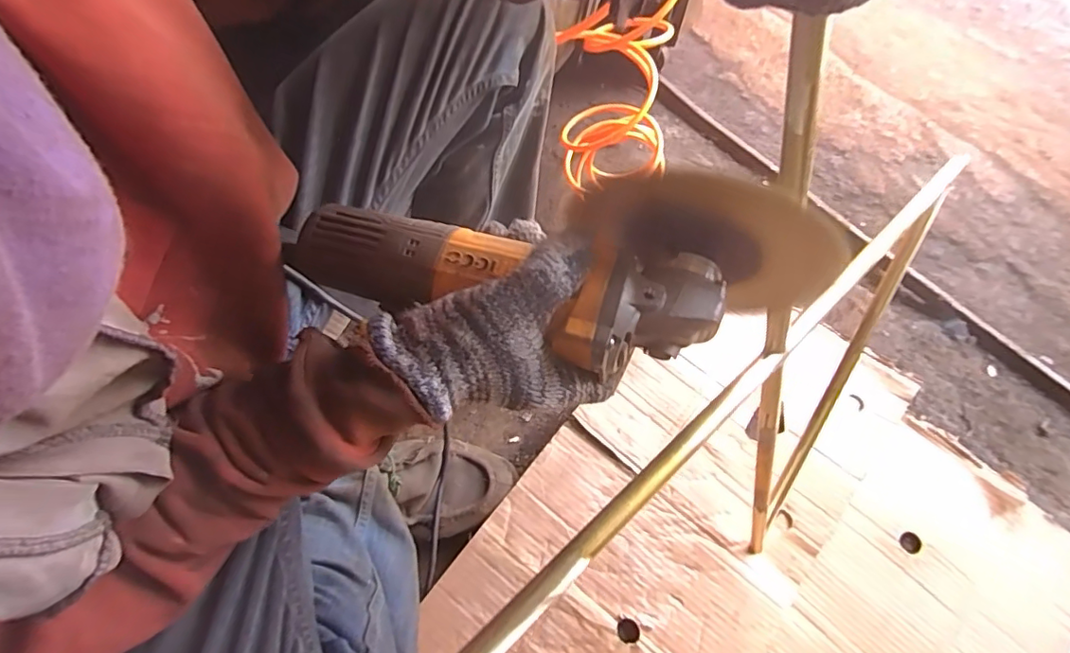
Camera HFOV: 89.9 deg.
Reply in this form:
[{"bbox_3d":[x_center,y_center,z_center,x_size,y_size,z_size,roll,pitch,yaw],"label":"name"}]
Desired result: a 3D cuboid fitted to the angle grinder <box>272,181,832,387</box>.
[{"bbox_3d":[-0.001,-0.032,0.316,0.323,0.107,0.093,4,65,11],"label":"angle grinder"}]

